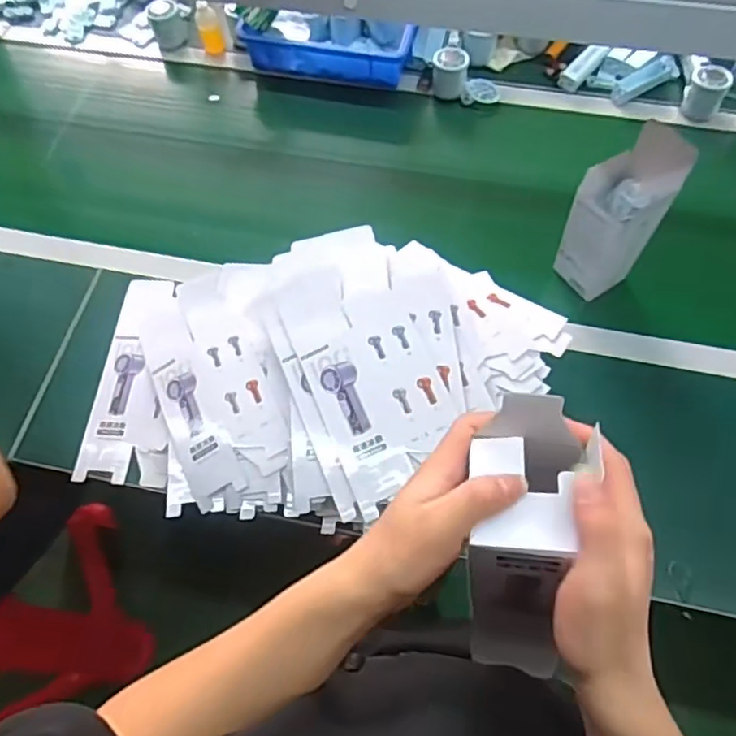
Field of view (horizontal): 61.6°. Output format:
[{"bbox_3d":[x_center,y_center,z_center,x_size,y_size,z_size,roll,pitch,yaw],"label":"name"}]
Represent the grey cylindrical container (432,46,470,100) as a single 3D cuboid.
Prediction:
[{"bbox_3d":[0.131,-0.470,0.988,0.054,0.062,0.052,-1,64,2],"label":"grey cylindrical container"}]

